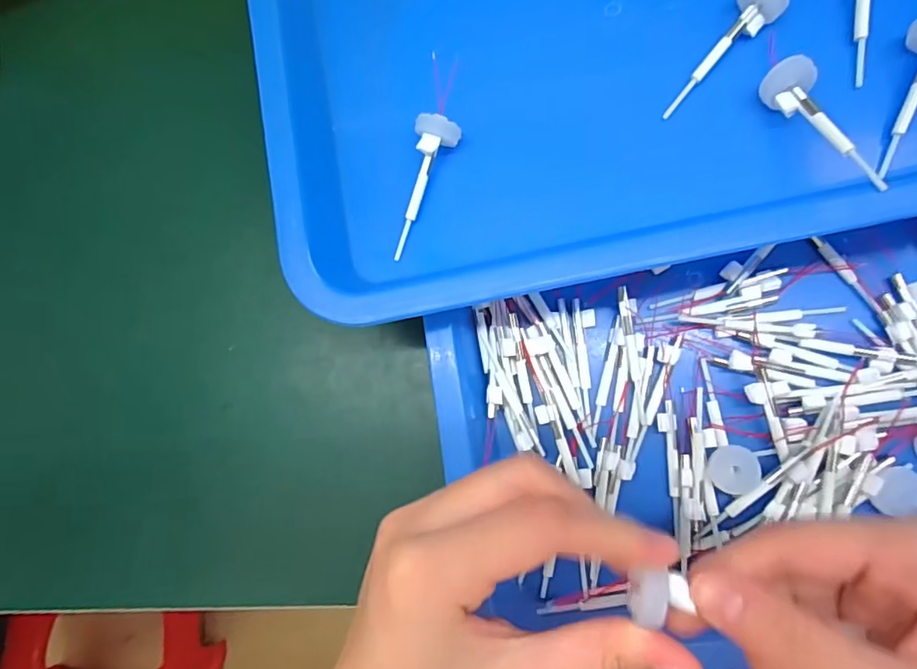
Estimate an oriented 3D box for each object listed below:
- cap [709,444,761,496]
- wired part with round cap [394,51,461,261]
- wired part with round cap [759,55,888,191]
[{"bbox_3d":[0.124,0.061,0.246,0.019,0.006,0.021,32,89,11],"label":"cap"},{"bbox_3d":[-0.012,-0.080,0.250,0.019,0.013,0.092,11,85,10],"label":"wired part with round cap"},{"bbox_3d":[0.147,-0.083,0.218,0.021,0.011,0.067,-24,66,7],"label":"wired part with round cap"}]

